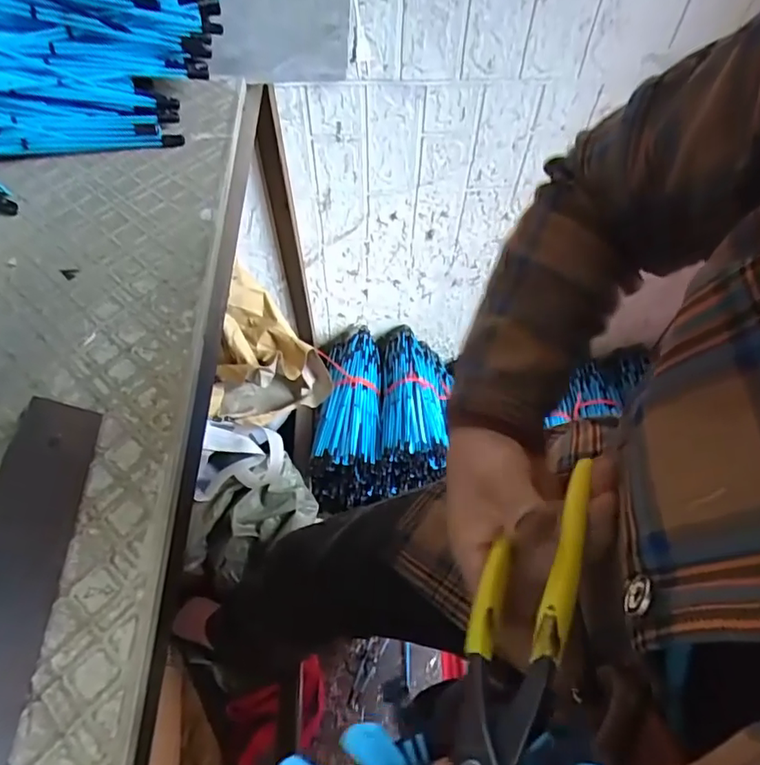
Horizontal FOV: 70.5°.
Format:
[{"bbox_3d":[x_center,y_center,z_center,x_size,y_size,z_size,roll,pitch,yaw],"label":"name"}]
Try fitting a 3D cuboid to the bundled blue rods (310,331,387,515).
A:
[{"bbox_3d":[-0.062,0.053,1.056,0.126,0.147,0.338,-1,56,-2],"label":"bundled blue rods"}]

